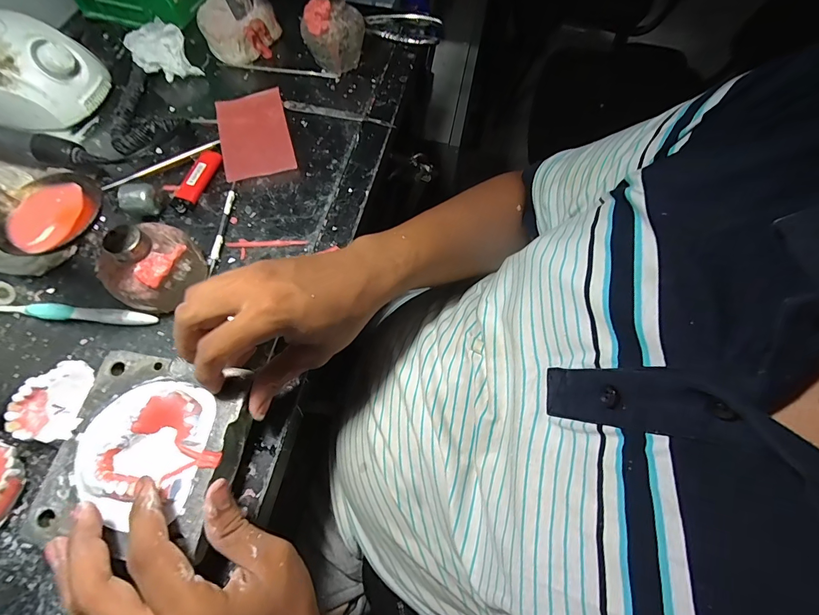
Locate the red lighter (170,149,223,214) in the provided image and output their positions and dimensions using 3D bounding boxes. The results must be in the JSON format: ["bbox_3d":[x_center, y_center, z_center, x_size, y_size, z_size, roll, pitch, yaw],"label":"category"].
[{"bbox_3d":[-0.230,-0.137,0.404,0.027,0.011,0.077,16,67,7],"label":"red lighter"}]

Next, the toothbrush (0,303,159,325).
[{"bbox_3d":[-0.322,0.003,0.338,0.183,0.016,0.014,5,66,1],"label":"toothbrush"}]

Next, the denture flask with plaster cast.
[{"bbox_3d":[-0.181,0.099,0.268,0.113,0.023,0.121,9,66,3],"label":"denture flask with plaster cast"}]

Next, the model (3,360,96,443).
[{"bbox_3d":[-0.286,0.074,0.302,0.046,0.025,0.061,3,66,1],"label":"model"}]

